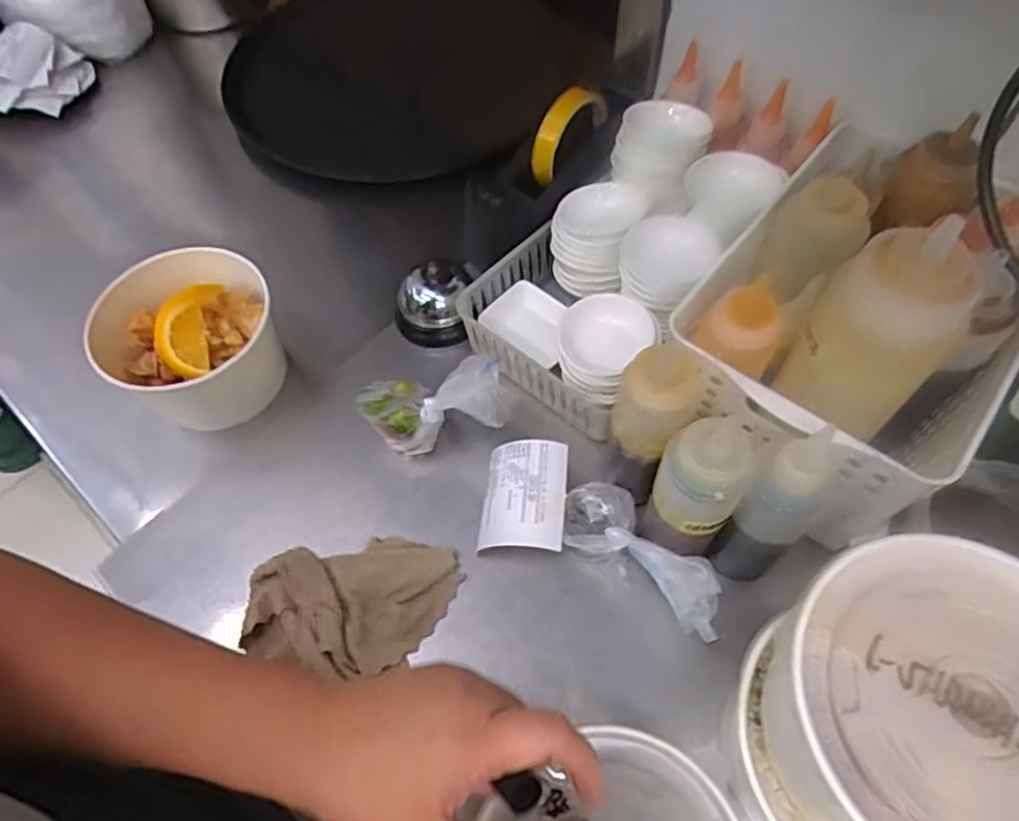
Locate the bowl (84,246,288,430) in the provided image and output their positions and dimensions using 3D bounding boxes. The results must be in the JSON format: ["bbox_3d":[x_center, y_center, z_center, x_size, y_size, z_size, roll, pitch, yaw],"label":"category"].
[{"bbox_3d":[-0.256,-0.050,0.550,0.140,0.099,0.127,-26,62,-13],"label":"bowl"}]

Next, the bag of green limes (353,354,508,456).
[{"bbox_3d":[-0.055,-0.003,0.496,0.111,0.060,0.057,-14,57,22],"label":"bag of green limes"}]

